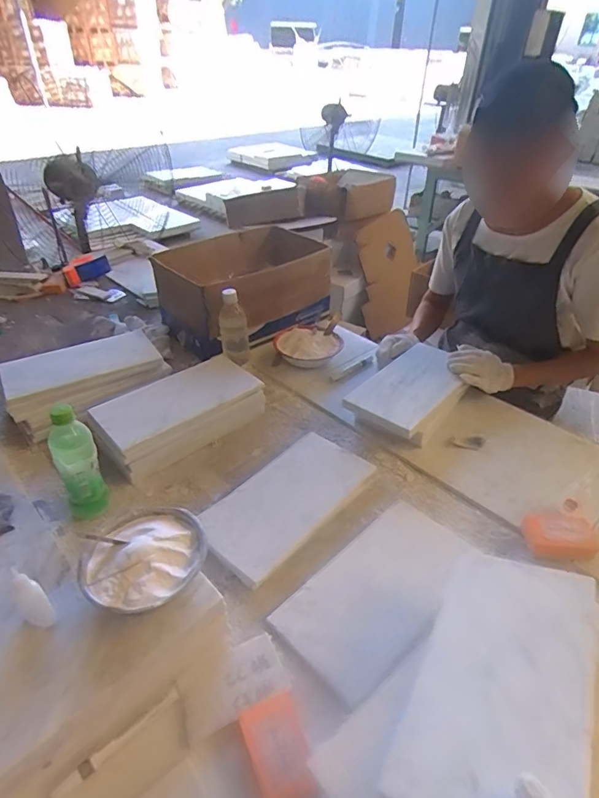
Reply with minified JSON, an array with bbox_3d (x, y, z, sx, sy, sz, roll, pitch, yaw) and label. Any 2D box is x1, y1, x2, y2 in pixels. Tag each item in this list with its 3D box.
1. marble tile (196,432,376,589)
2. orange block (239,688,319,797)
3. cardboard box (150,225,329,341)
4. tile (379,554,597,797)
[{"bbox_3d":[-0.020,0.159,0.779,0.147,0.026,0.294,32,47,33],"label":"marble tile"},{"bbox_3d":[-0.021,0.366,0.497,0.059,0.021,0.097,-14,41,-20],"label":"orange block"},{"bbox_3d":[-0.126,-0.292,1.234,0.306,0.176,0.395,30,46,31],"label":"cardboard box"},{"bbox_3d":[0.199,0.268,0.465,0.152,0.010,0.286,6,33,30],"label":"tile"}]

